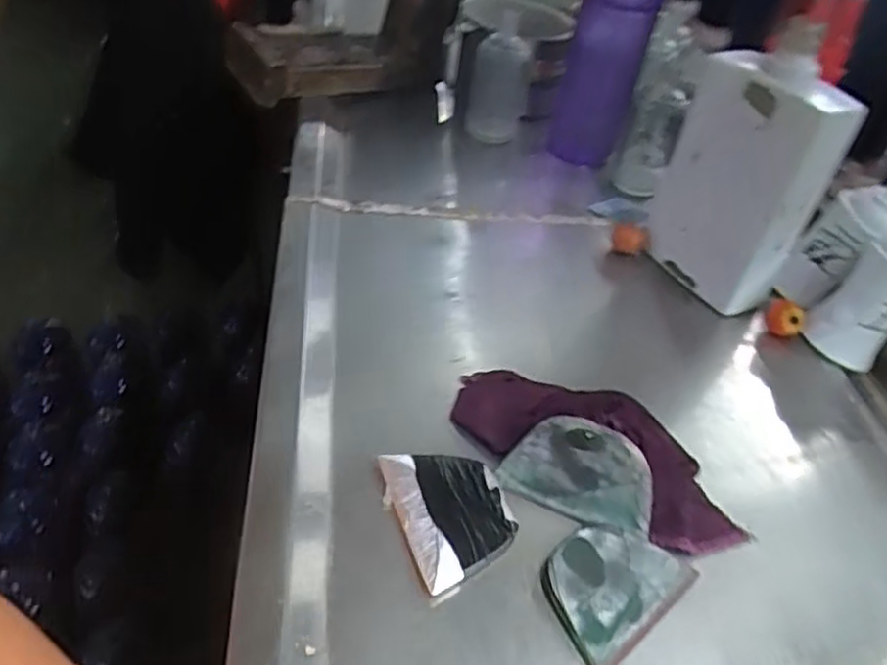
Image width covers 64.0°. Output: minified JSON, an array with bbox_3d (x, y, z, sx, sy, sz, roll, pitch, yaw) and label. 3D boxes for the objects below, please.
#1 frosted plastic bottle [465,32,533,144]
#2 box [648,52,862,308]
[{"bbox_3d":[0.058,-0.258,0.746,0.060,0.103,0.060,8,39,2],"label":"frosted plastic bottle"},{"bbox_3d":[0.228,-0.113,0.548,0.063,0.175,0.107,-12,43,-21],"label":"box"}]

